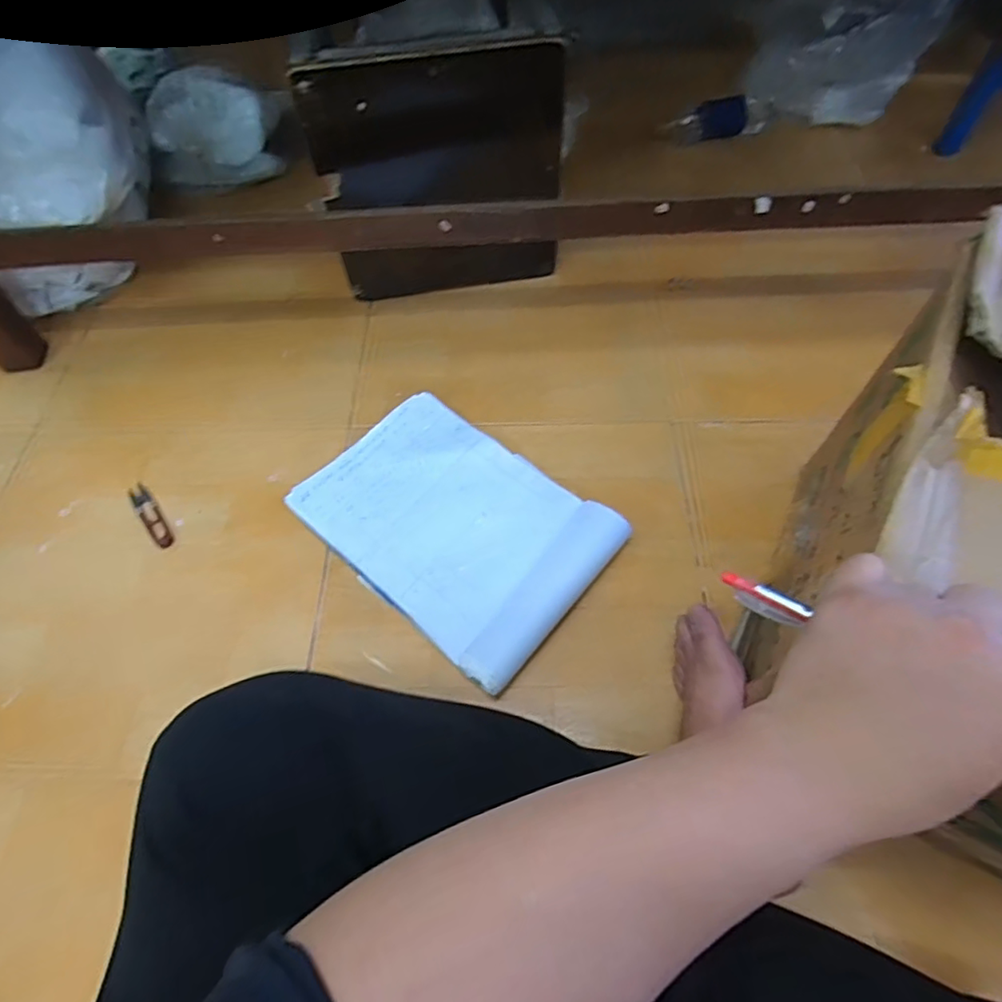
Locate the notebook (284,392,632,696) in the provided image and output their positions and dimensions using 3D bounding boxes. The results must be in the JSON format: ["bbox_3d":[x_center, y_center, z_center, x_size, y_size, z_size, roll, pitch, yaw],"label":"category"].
[{"bbox_3d":[-0.057,0.020,0.645,0.325,0.033,0.219,37,67,21],"label":"notebook"}]

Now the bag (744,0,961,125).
[{"bbox_3d":[0.565,-0.755,0.982,0.266,0.200,0.165,21,62,13],"label":"bag"}]

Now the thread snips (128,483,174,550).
[{"bbox_3d":[-0.409,0.016,0.679,0.021,0.005,0.104,-36,65,-18],"label":"thread snips"}]

